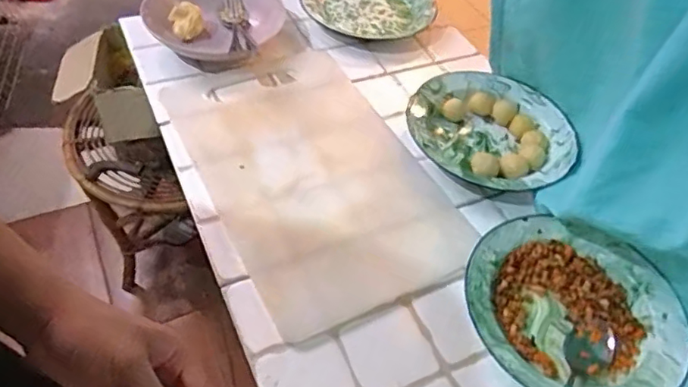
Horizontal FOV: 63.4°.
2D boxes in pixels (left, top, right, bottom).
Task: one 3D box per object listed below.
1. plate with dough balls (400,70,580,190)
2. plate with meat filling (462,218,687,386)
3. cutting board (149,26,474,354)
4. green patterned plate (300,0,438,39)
[{"bbox_3d":[0.189,-0.081,0.711,0.211,0.035,0.182,18,51,9],"label":"plate with dough balls"},{"bbox_3d":[0.224,0.117,0.553,0.206,0.033,0.201,3,50,-4],"label":"plate with meat filling"},{"bbox_3d":[-0.049,-0.044,0.671,0.248,0.008,0.422,-21,55,-22],"label":"cutting board"},{"bbox_3d":[0.037,-0.308,0.892,0.193,0.032,0.165,-16,54,-19],"label":"green patterned plate"}]

